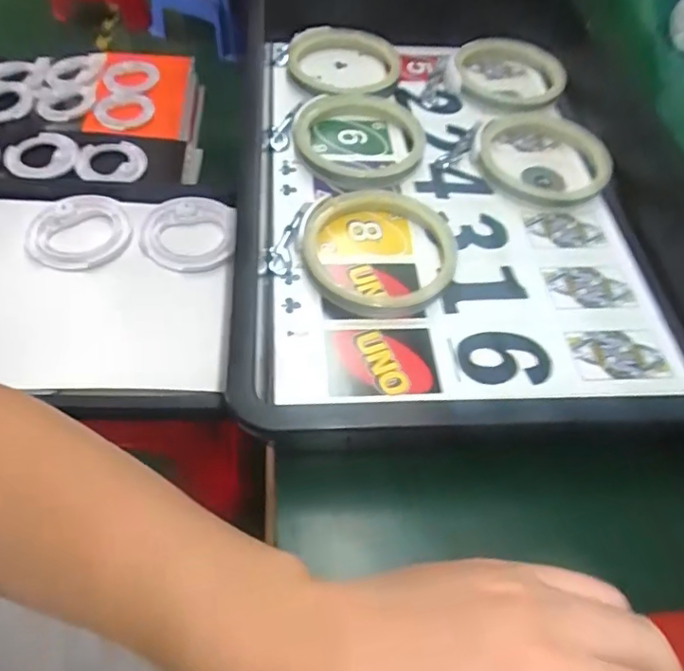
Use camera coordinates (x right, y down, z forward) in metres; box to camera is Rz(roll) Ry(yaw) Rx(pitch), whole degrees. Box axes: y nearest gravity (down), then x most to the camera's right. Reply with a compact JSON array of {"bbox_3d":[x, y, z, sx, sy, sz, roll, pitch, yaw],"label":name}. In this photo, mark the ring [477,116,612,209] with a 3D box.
[{"bbox_3d":[0.191,-0.176,0.523,0.120,0.022,0.126,6,55,0],"label":"ring"}]

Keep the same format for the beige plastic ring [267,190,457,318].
[{"bbox_3d":[0.028,-0.079,0.451,0.136,0.022,0.135,2,55,-3],"label":"beige plastic ring"}]

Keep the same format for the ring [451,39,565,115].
[{"bbox_3d":[0.186,-0.294,0.609,0.119,0.022,0.140,7,55,0],"label":"ring"}]

